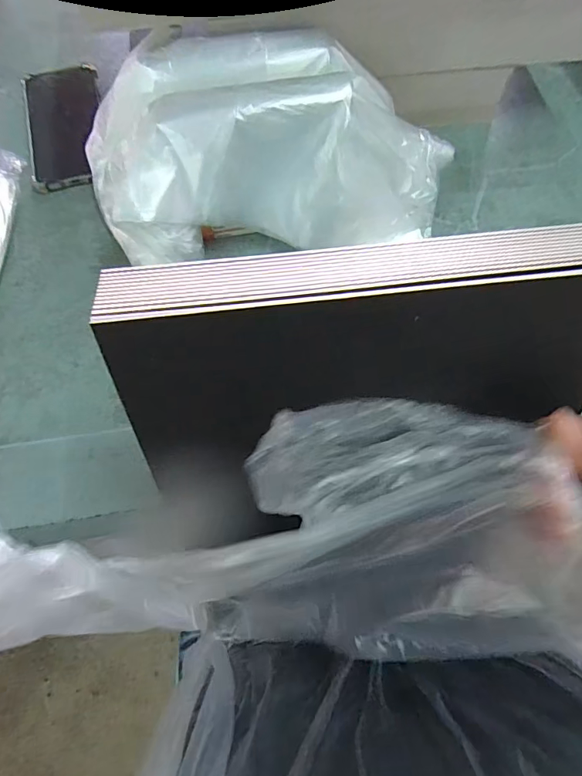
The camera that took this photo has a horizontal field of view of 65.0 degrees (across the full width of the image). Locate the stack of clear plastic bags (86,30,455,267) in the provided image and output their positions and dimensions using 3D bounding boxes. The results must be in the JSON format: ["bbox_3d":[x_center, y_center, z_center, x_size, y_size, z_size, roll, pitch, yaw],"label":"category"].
[{"bbox_3d":[-0.021,-0.206,0.398,0.311,0.111,0.146,-8,66,-5],"label":"stack of clear plastic bags"}]

